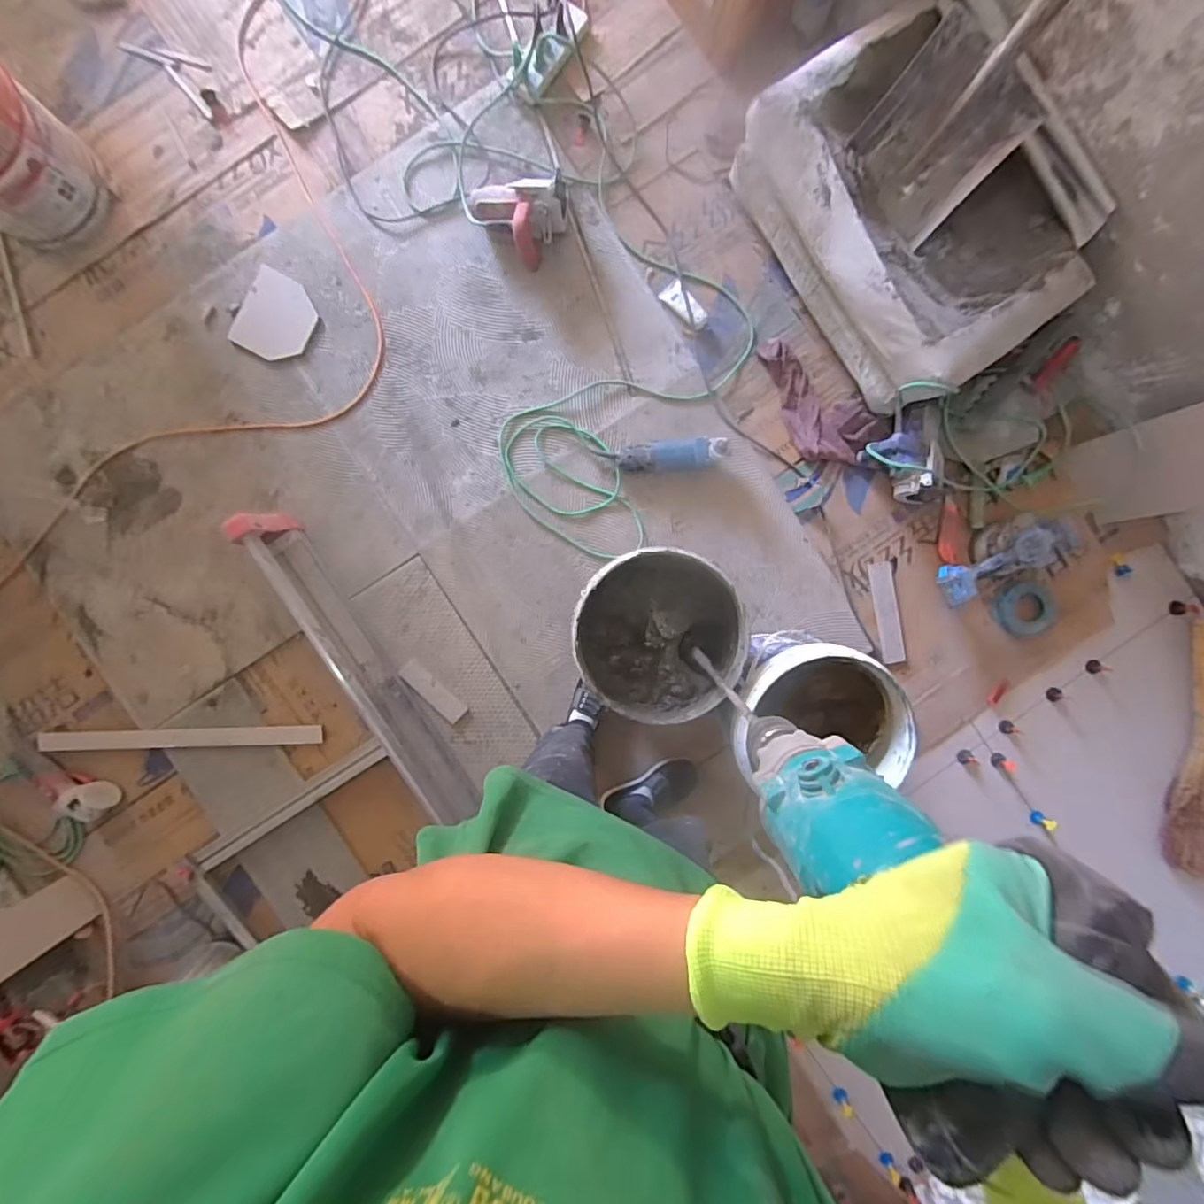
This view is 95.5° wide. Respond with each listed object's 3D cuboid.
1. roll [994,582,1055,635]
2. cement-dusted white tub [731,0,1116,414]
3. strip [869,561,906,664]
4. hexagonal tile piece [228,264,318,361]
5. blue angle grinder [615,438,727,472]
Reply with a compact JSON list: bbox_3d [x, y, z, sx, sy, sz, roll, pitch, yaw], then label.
[{"bbox_3d":[0.989,0.016,1.278,0.128,0.023,0.123,0,92,-1],"label":"roll"},{"bbox_3d":[0.611,-0.755,1.063,0.398,0.286,0.623,-34,92,1],"label":"cement-dusted white tub"},{"bbox_3d":[0.682,0.026,1.309,0.058,0.009,0.241,-9,92,0],"label":"strip"},{"bbox_3d":[-0.725,-0.631,1.222,0.142,0.015,0.179,28,97,-15],"label":"hexagonal tile piece"},{"bbox_3d":[0.158,-0.329,1.235,0.242,0.074,0.065,-3,92,-1],"label":"blue angle grinder"}]

